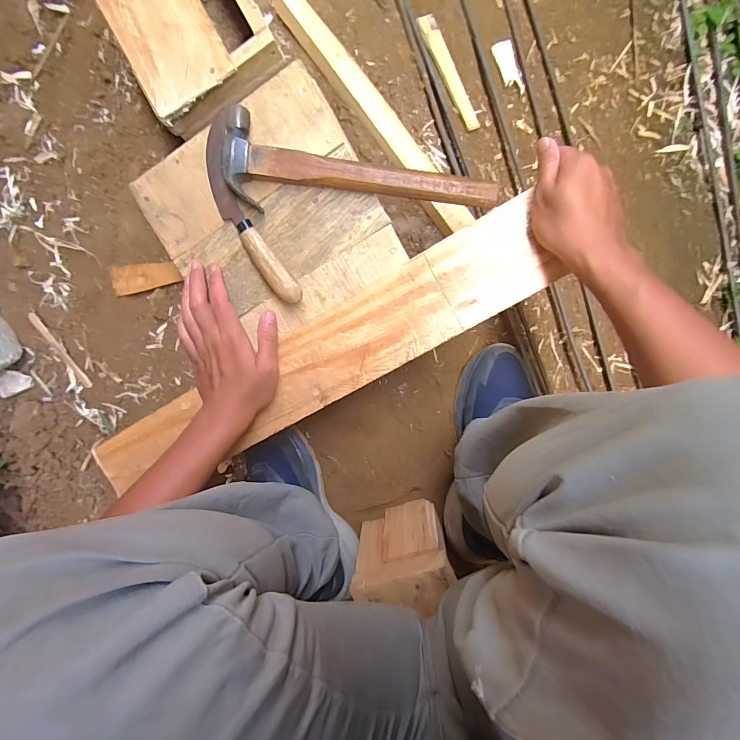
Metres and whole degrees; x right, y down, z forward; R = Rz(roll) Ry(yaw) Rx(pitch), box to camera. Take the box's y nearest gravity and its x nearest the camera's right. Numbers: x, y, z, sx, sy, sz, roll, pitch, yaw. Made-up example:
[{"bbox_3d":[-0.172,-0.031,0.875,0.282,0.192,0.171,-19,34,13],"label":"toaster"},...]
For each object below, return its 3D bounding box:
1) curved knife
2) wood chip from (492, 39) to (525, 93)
[{"bbox_3d":[-0.132,-0.164,0.396,0.048,0.027,0.204,-22,99,6],"label":"curved knife"},{"bbox_3d":[0.193,-0.420,0.520,0.030,0.004,0.069,-22,96,3],"label":"wood chip"}]

